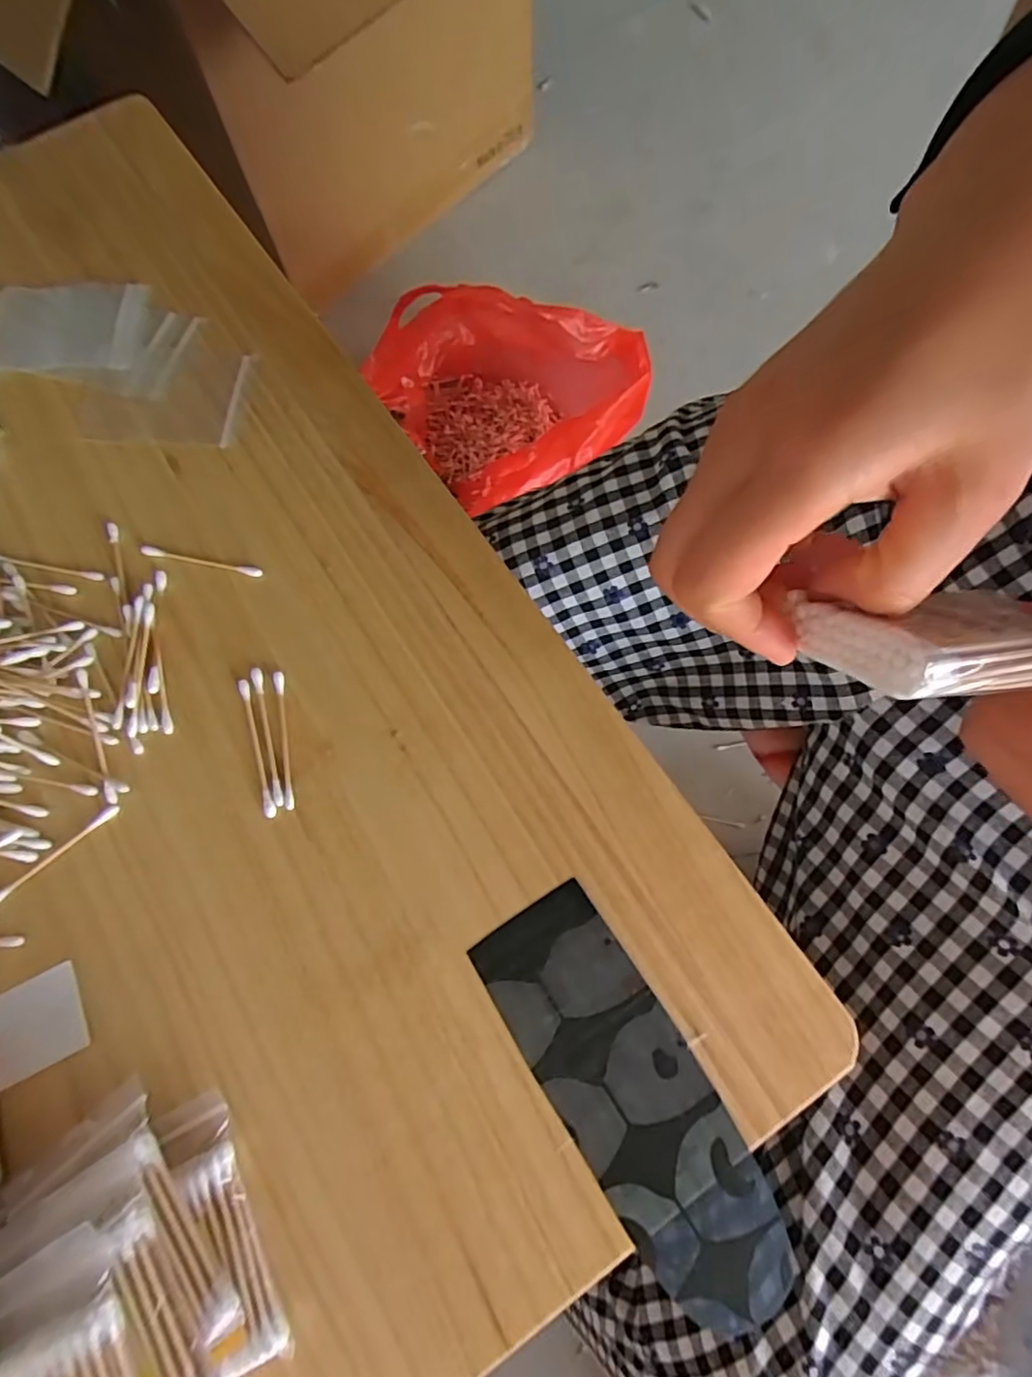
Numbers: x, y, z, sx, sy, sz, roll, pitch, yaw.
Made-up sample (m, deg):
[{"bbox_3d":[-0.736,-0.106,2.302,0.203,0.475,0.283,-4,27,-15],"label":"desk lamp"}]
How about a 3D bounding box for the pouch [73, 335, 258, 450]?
[{"bbox_3d":[-0.221,-0.188,0.382,0.099,0.004,0.078,6,72,3],"label":"pouch"}]

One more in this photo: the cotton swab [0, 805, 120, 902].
[{"bbox_3d":[-0.222,0.080,0.290,0.070,0.004,0.006,-39,75,-11],"label":"cotton swab"}]

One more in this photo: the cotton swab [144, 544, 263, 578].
[{"bbox_3d":[-0.176,-0.071,0.340,0.071,0.004,0.007,13,72,6],"label":"cotton swab"}]

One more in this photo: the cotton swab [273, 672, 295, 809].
[{"bbox_3d":[-0.116,0.025,0.305,0.005,0.004,0.070,-12,72,-3],"label":"cotton swab"}]

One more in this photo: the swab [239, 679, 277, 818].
[{"bbox_3d":[-0.130,0.029,0.305,0.006,0.004,0.073,-18,72,-5],"label":"swab"}]

